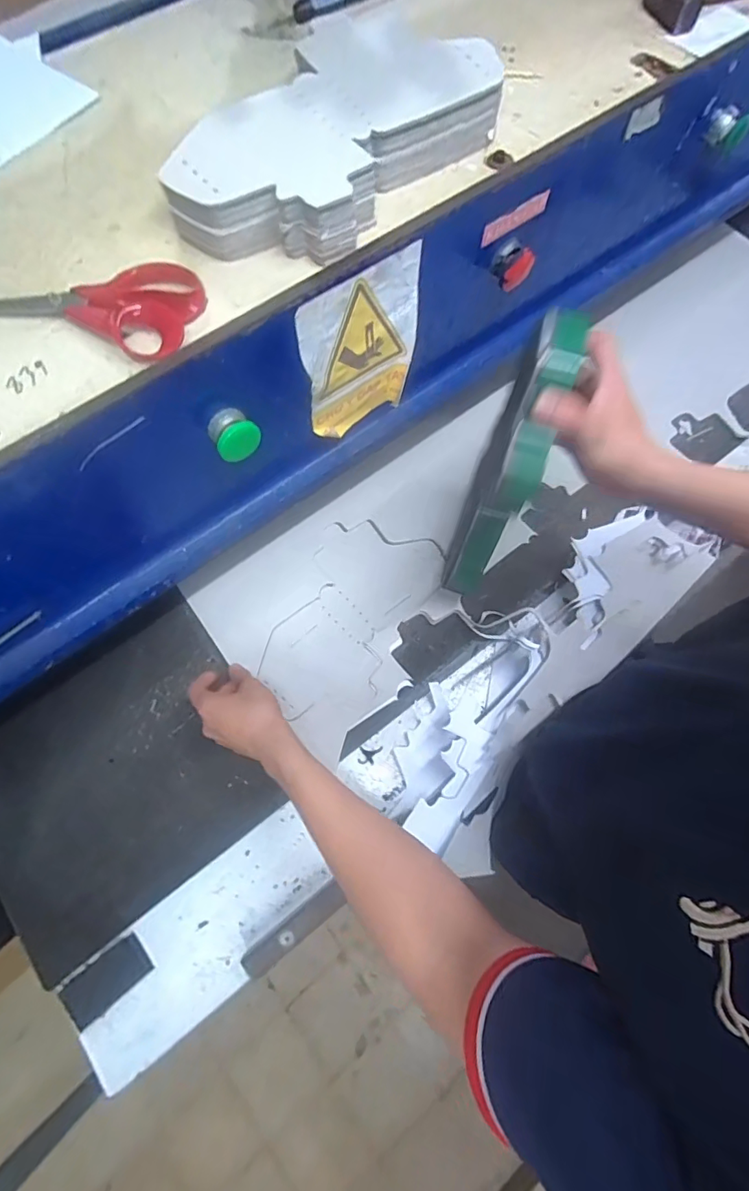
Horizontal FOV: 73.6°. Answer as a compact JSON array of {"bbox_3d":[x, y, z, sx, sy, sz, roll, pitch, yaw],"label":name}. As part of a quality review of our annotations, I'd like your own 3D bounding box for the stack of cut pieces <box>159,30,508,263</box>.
[{"bbox_3d":[-0.035,-0.383,0.417,0.287,0.046,0.175,-42,76,-12],"label":"stack of cut pieces"}]

